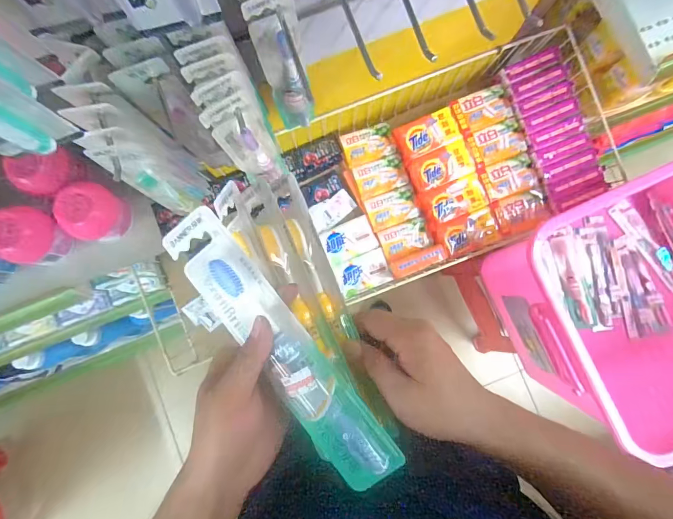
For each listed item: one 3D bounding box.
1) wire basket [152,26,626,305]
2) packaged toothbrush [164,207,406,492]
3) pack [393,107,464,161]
[{"bbox_3d":[0.203,-0.178,0.686,0.549,0.109,0.346,-22,87,-1],"label":"wire basket"},{"bbox_3d":[-0.039,0.064,0.262,0.045,0.018,0.230,-39,87,-2],"label":"packaged toothbrush"},{"bbox_3d":[0.172,-0.237,0.690,0.106,0.032,0.072,-20,87,-1],"label":"pack"}]

